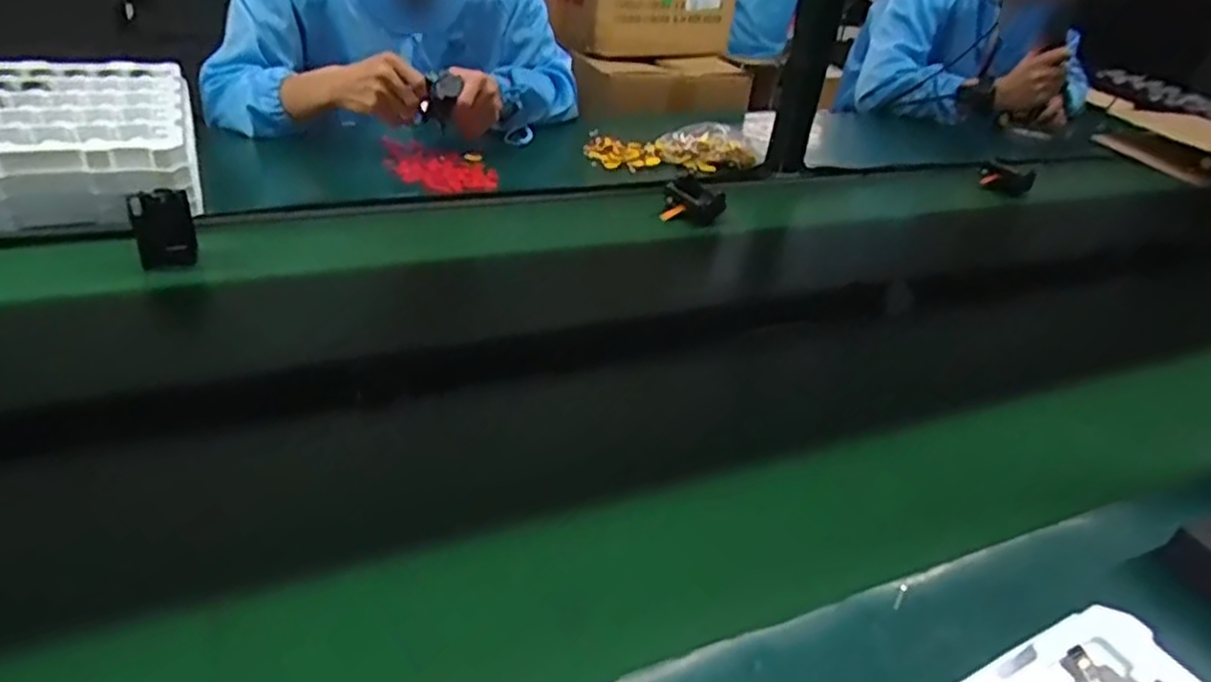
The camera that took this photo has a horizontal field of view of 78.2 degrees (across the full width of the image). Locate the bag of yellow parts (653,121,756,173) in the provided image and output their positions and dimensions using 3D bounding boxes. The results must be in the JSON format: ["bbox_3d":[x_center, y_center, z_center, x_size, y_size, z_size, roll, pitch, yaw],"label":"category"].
[{"bbox_3d":[0.151,-0.294,1.130,0.158,0.054,0.051,10,32,4],"label":"bag of yellow parts"}]

